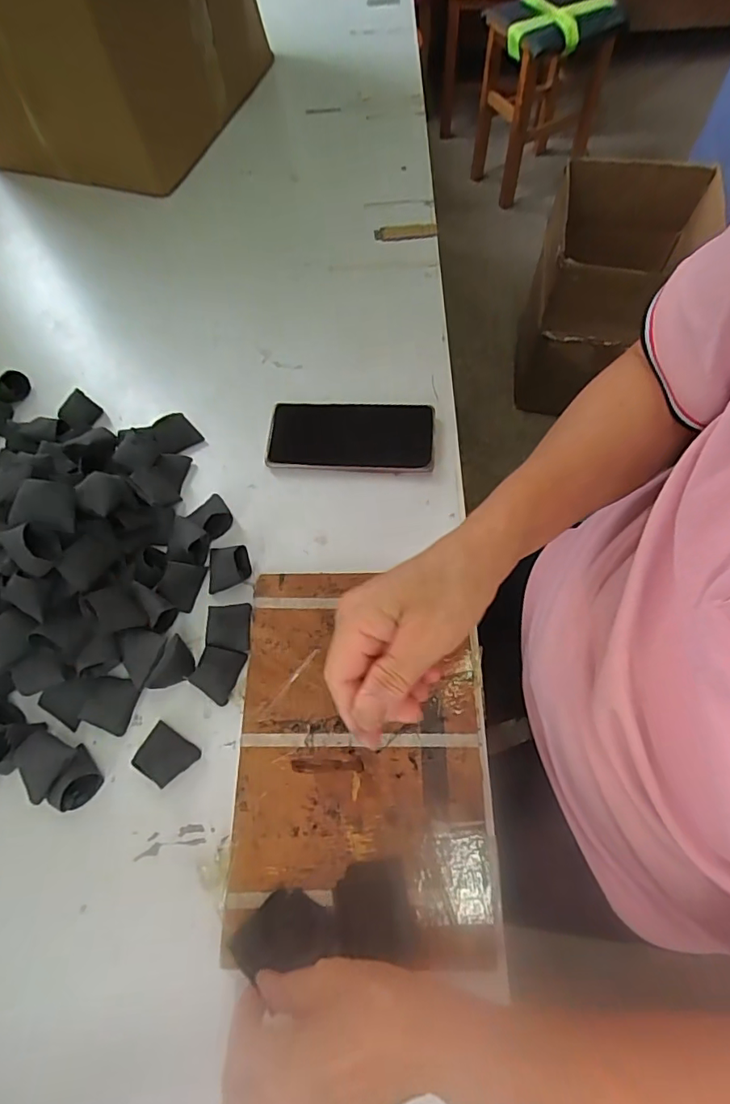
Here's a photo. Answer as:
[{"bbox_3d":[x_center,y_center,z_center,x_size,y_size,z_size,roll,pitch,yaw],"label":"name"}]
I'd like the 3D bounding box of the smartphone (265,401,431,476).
[{"bbox_3d":[-0.014,-0.114,0.502,0.161,0.013,0.079,1,66,4],"label":"smartphone"}]

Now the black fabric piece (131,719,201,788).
[{"bbox_3d":[-0.152,0.155,0.388,0.043,0.016,0.034,28,71,15],"label":"black fabric piece"}]

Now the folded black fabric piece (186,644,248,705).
[{"bbox_3d":[-0.118,0.096,0.409,0.032,0.018,0.042,18,68,11],"label":"folded black fabric piece"}]

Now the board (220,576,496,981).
[{"bbox_3d":[-0.004,0.140,0.383,0.178,0.011,0.261,-1,66,3],"label":"board"}]

